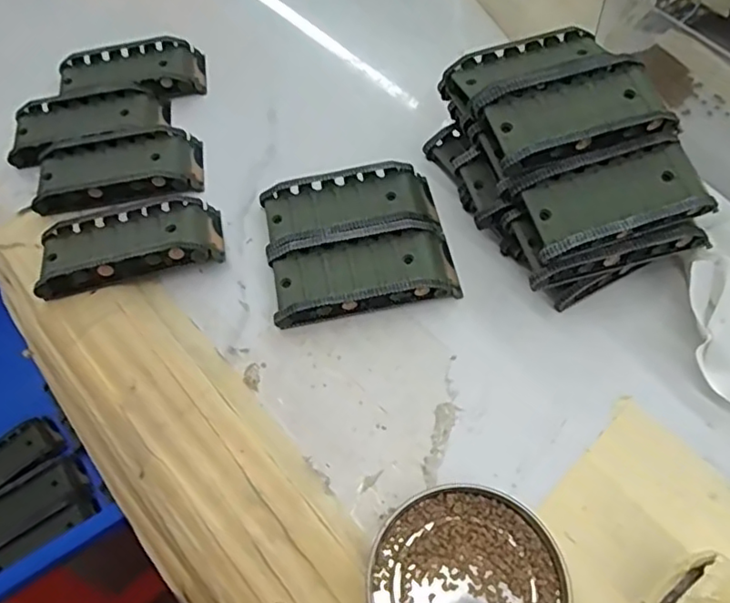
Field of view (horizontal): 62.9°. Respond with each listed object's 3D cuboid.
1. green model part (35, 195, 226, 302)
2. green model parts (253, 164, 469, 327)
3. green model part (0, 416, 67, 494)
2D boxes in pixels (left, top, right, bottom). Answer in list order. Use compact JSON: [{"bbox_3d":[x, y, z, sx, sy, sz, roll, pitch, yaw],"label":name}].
[{"bbox_3d":[-0.130,-0.034,0.333,0.096,0.020,0.048,-13,60,-5],"label":"green model part"},{"bbox_3d":[-0.004,-0.035,0.330,0.096,0.018,0.089,-10,60,-3],"label":"green model parts"},{"bbox_3d":[-0.343,0.156,0.577,0.096,0.019,0.049,-39,65,-19],"label":"green model part"}]

